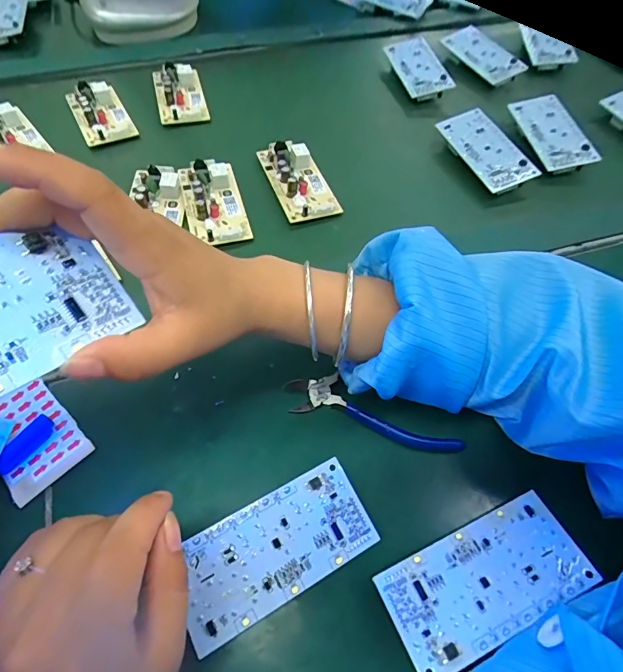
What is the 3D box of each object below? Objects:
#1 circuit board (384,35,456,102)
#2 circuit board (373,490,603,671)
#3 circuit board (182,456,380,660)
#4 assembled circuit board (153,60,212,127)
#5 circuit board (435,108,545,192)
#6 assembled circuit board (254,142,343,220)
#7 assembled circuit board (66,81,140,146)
[{"bbox_3d":[0.130,-0.334,0.519,0.051,0.018,0.113,-19,64,1],"label":"circuit board"},{"bbox_3d":[0.099,0.137,0.238,0.113,0.004,0.054,-23,53,-11],"label":"circuit board"},{"bbox_3d":[-0.020,0.122,0.244,0.110,0.004,0.055,-24,71,-19],"label":"circuit board"},{"bbox_3d":[-0.157,-0.291,0.499,0.053,0.016,0.104,-13,60,-9],"label":"assembled circuit board"},{"bbox_3d":[0.181,-0.198,0.445,0.056,0.014,0.109,-28,68,-6],"label":"circuit board"},{"bbox_3d":[-0.014,-0.161,0.421,0.050,0.018,0.108,-18,61,-12],"label":"assembled circuit board"},{"bbox_3d":[-0.241,-0.255,0.476,0.053,0.016,0.105,-26,63,-16],"label":"assembled circuit board"}]

